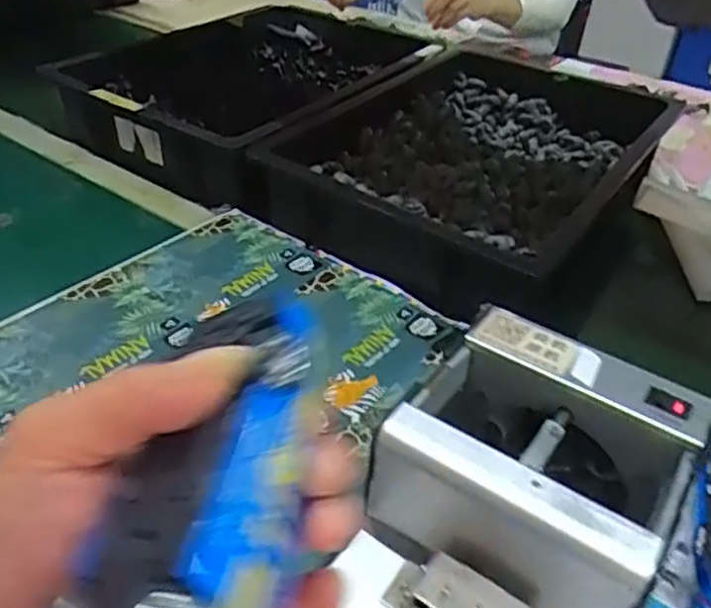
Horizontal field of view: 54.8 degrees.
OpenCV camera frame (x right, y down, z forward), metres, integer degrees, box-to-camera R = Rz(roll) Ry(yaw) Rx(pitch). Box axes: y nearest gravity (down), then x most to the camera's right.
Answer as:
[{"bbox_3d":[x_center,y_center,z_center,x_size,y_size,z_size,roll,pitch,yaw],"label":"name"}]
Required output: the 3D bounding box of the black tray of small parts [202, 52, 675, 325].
[{"bbox_3d":[0.138,-0.163,0.773,0.339,0.088,0.435,27,41,27],"label":"black tray of small parts"}]

